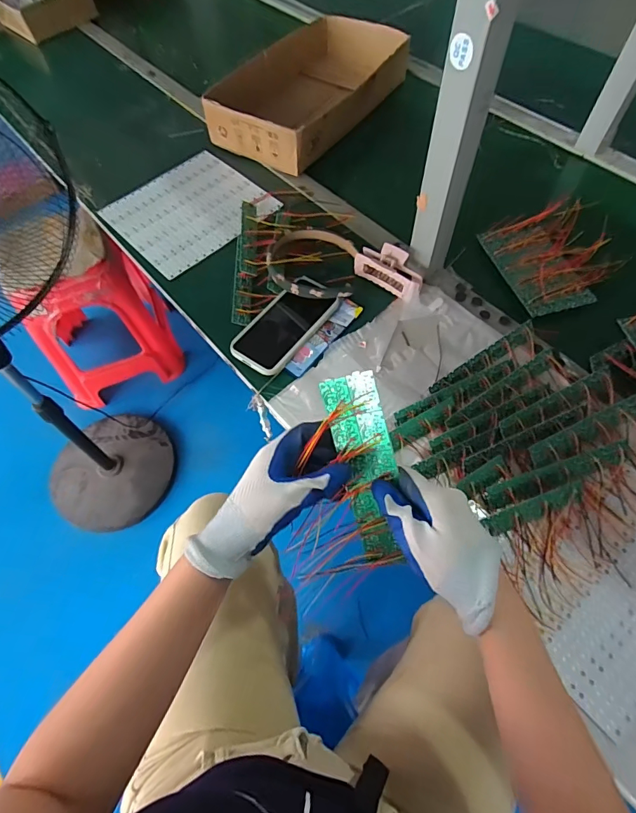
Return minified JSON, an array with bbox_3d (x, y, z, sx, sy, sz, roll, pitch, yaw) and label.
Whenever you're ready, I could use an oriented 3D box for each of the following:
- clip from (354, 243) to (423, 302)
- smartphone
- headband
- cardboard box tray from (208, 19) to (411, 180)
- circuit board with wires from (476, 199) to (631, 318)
[{"bbox_3d":[0.105,-0.198,0.626,0.107,0.047,0.043,39,71,20],"label":"clip"},{"bbox_3d":[-0.050,-0.112,0.606,0.085,0.016,0.154,31,68,17],"label":"smartphone"},{"bbox_3d":[-0.008,-0.212,0.645,0.128,0.039,0.137,-1,63,3],"label":"headband"},{"bbox_3d":[-0.008,-0.612,0.829,0.215,0.078,0.404,31,68,17],"label":"cardboard box tray"},{"bbox_3d":[0.357,-0.227,0.641,0.172,0.029,0.181,-16,63,-5],"label":"circuit board with wires"}]

